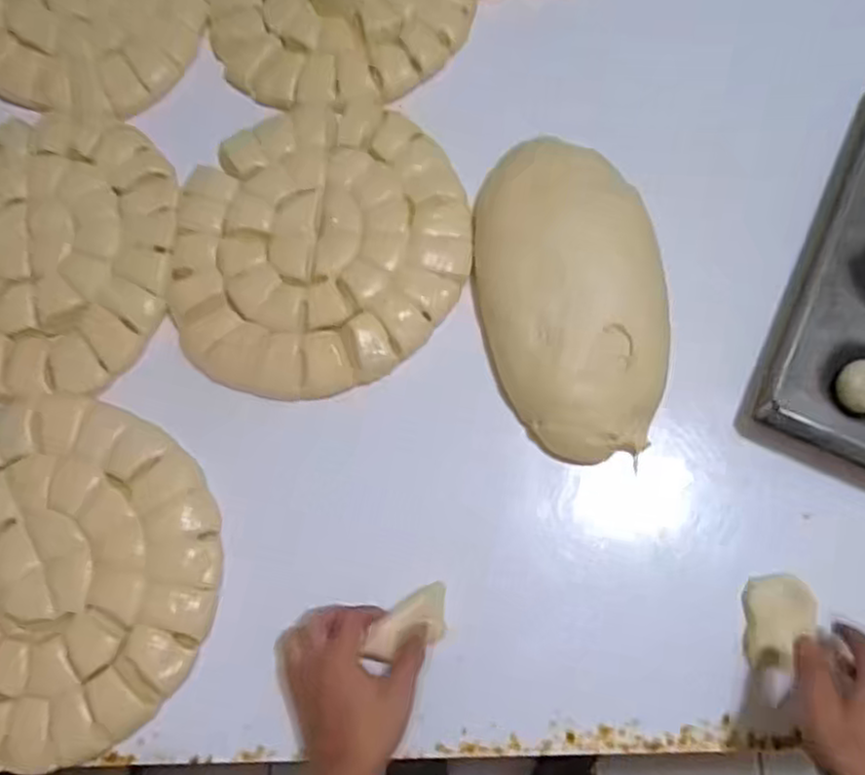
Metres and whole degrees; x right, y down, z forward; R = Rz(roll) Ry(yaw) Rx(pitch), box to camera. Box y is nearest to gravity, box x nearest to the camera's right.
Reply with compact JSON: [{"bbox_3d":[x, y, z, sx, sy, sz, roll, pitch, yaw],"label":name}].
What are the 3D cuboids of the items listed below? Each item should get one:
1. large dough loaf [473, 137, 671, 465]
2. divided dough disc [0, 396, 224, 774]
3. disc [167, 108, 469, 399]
[{"bbox_3d":[0.131,-0.092,0.670,0.171,0.081,0.307,-8,74,0],"label":"large dough loaf"},{"bbox_3d":[-0.347,0.164,0.638,0.304,0.020,0.297,-1,74,2],"label":"divided dough disc"},{"bbox_3d":[-0.113,-0.147,0.719,0.288,0.019,0.306,-1,74,2],"label":"disc"}]

